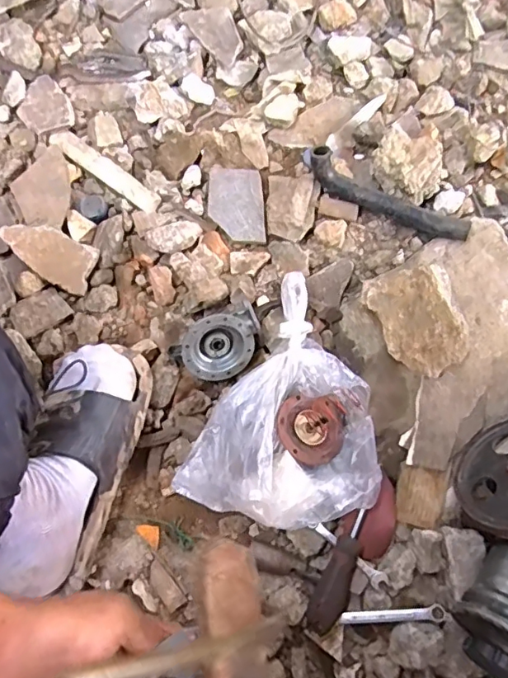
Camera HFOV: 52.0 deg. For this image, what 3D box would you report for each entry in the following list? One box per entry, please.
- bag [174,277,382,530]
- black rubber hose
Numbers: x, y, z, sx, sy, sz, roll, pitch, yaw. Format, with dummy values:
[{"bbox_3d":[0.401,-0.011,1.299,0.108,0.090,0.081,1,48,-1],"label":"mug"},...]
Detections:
[{"bbox_3d":[0.057,0.084,0.558,0.184,0.066,0.264,29,78,5],"label":"bag"},{"bbox_3d":[0.162,-0.168,0.628,0.202,0.060,0.025,25,78,4],"label":"black rubber hose"}]

